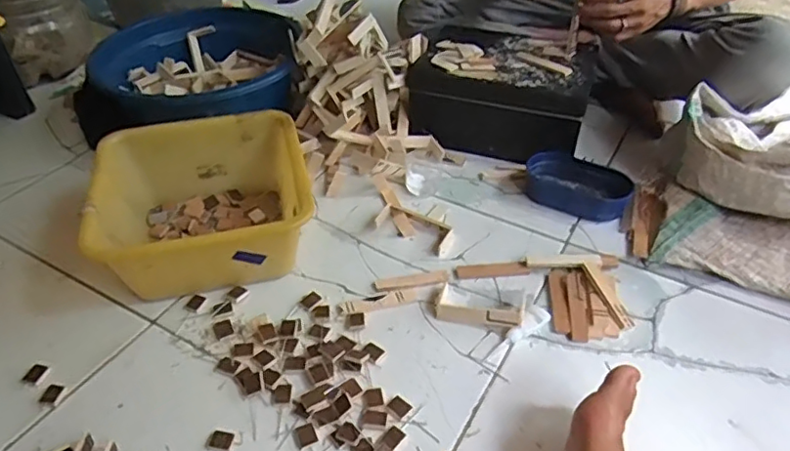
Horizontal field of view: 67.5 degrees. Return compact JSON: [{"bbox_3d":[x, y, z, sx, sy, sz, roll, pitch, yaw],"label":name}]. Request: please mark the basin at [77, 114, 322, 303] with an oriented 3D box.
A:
[{"bbox_3d":[-0.253,-0.032,0.803,0.257,0.123,0.241,-11,42,-12],"label":"basin"}]

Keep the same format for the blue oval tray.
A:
[{"bbox_3d":[0.269,-0.059,0.884,0.158,0.046,0.082,28,48,29],"label":"blue oval tray"}]

